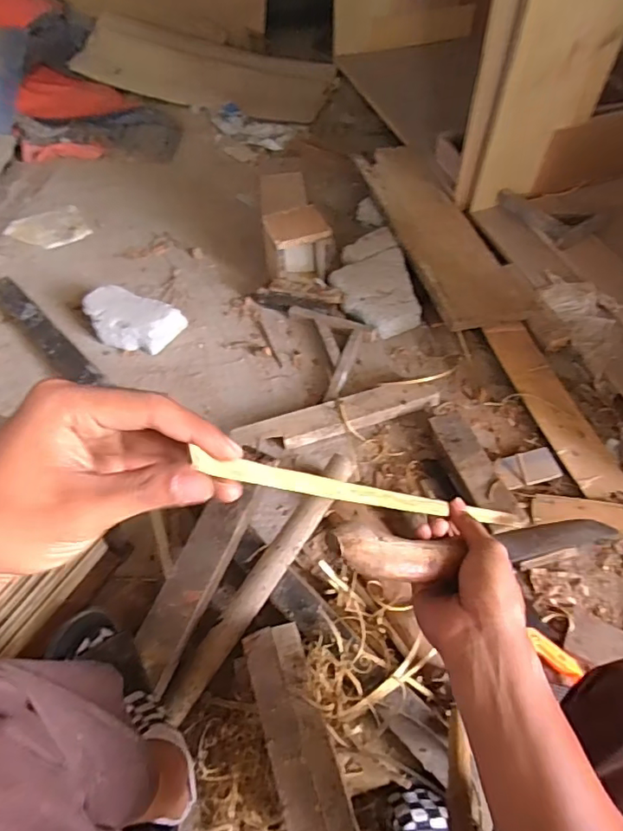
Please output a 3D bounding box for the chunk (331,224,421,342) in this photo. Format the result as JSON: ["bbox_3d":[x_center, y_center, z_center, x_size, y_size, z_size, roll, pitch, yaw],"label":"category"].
[{"bbox_3d":[0.134,-0.304,1.208,0.172,0.071,0.292,-10,55,-4],"label":"chunk"}]

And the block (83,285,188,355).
[{"bbox_3d":[-0.404,-0.213,1.161,0.219,0.080,0.105,9,55,9],"label":"block"}]

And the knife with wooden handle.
[{"bbox_3d":[0.167,0.112,0.481,0.351,0.030,0.071,7,47,-33],"label":"knife with wooden handle"}]

